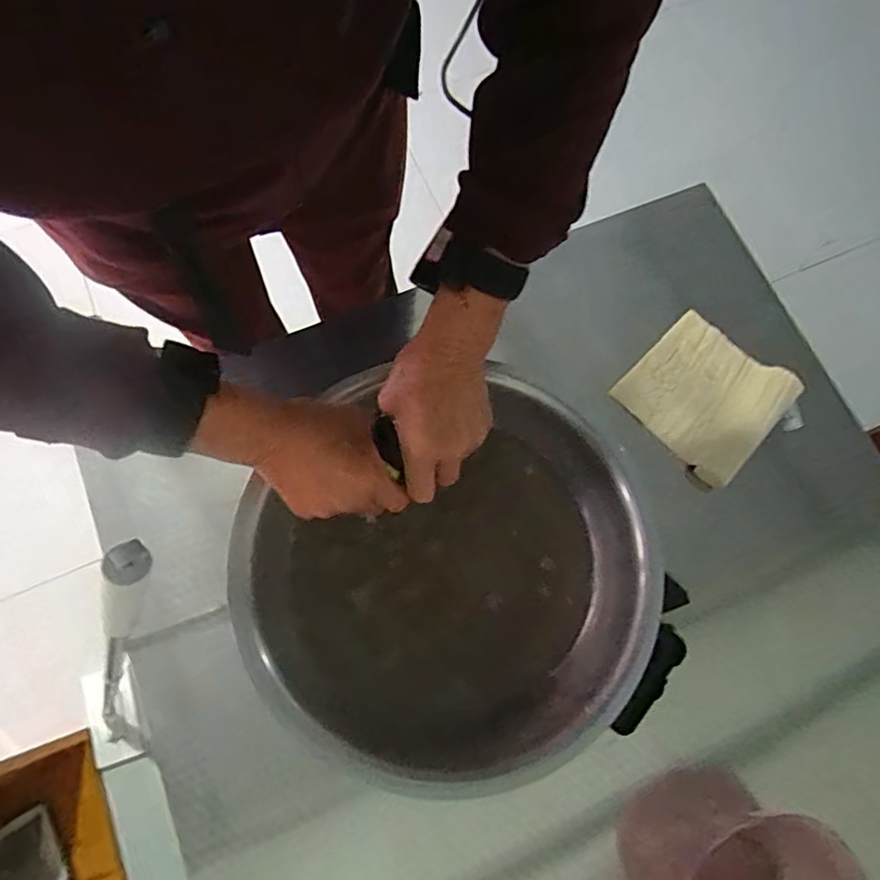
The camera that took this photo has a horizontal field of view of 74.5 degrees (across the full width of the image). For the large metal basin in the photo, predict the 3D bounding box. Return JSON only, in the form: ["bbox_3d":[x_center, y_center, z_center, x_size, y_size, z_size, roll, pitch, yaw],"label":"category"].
[{"bbox_3d":[0.005,0.127,0.525,0.339,0.100,0.355,0,74,-1],"label":"large metal basin"}]

